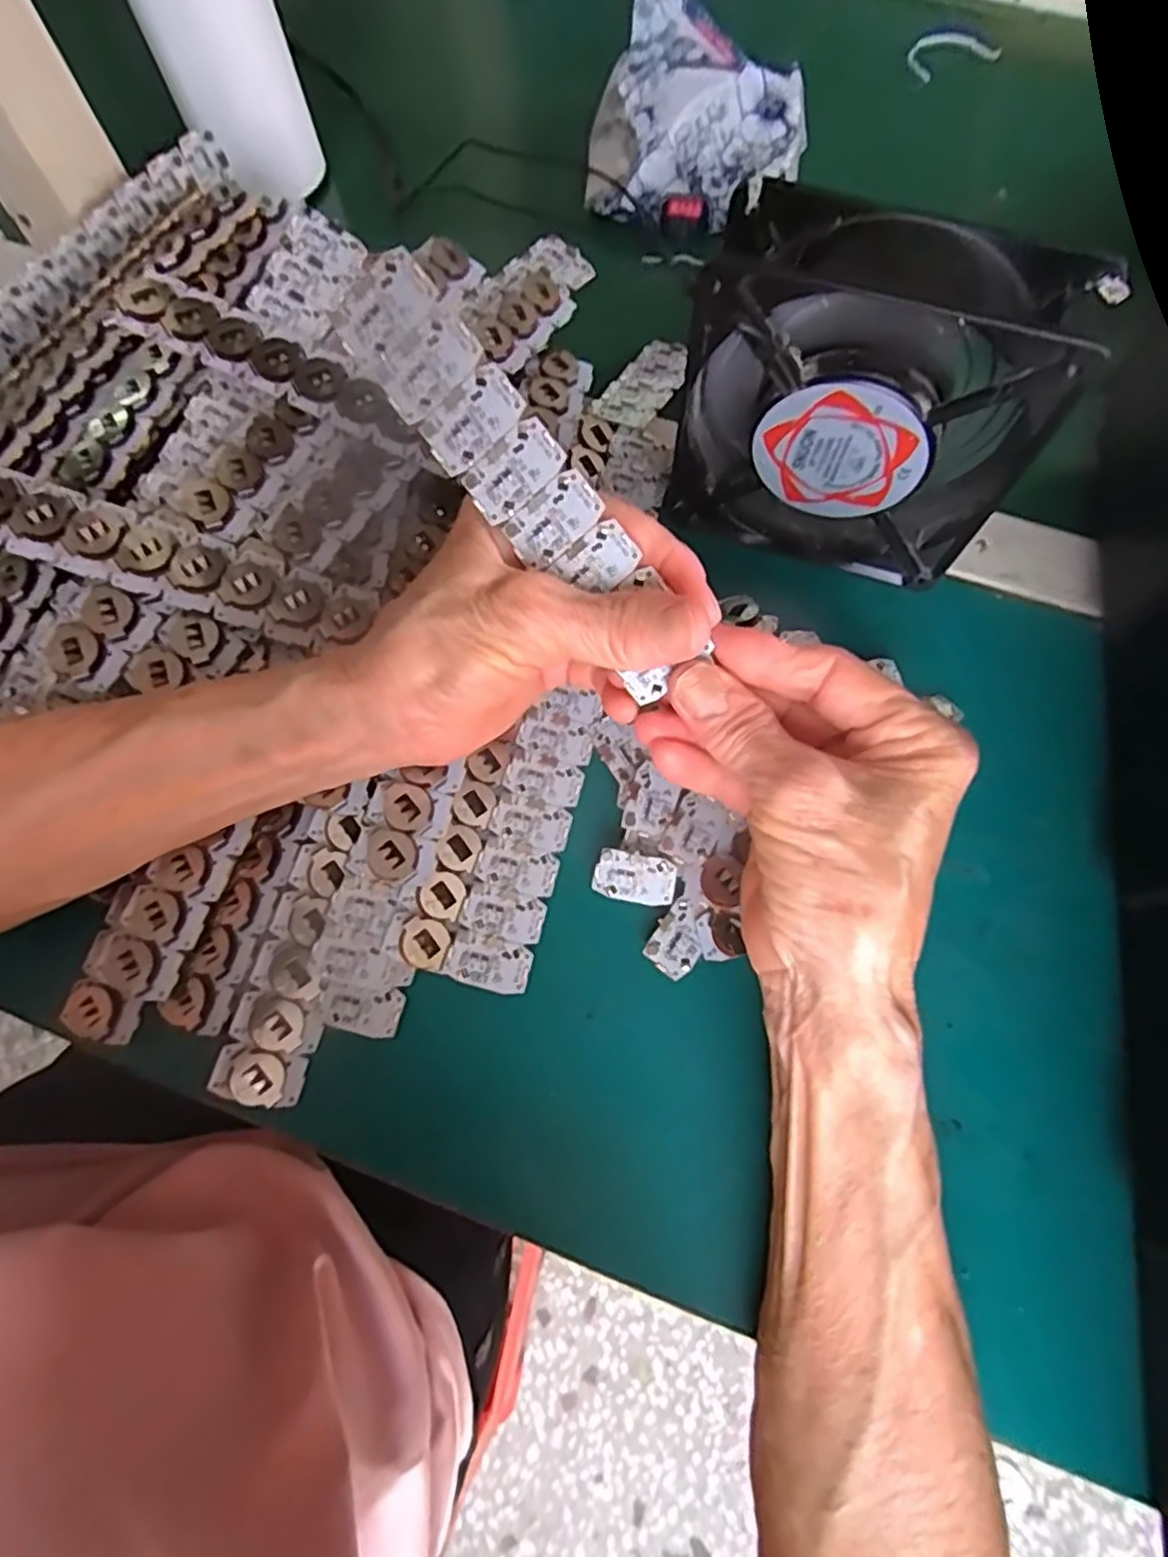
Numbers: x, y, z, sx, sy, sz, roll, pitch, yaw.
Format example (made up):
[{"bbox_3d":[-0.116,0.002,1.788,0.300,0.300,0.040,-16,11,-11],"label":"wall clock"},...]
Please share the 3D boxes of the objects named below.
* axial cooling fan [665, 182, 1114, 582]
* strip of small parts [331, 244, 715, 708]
[{"bbox_3d":[0.100,-0.134,0.265,0.120,0.124,0.043,20,74,8],"label":"axial cooling fan"},{"bbox_3d":[-0.016,-0.086,0.213,0.030,0.005,0.142,-38,105,12],"label":"strip of small parts"}]

